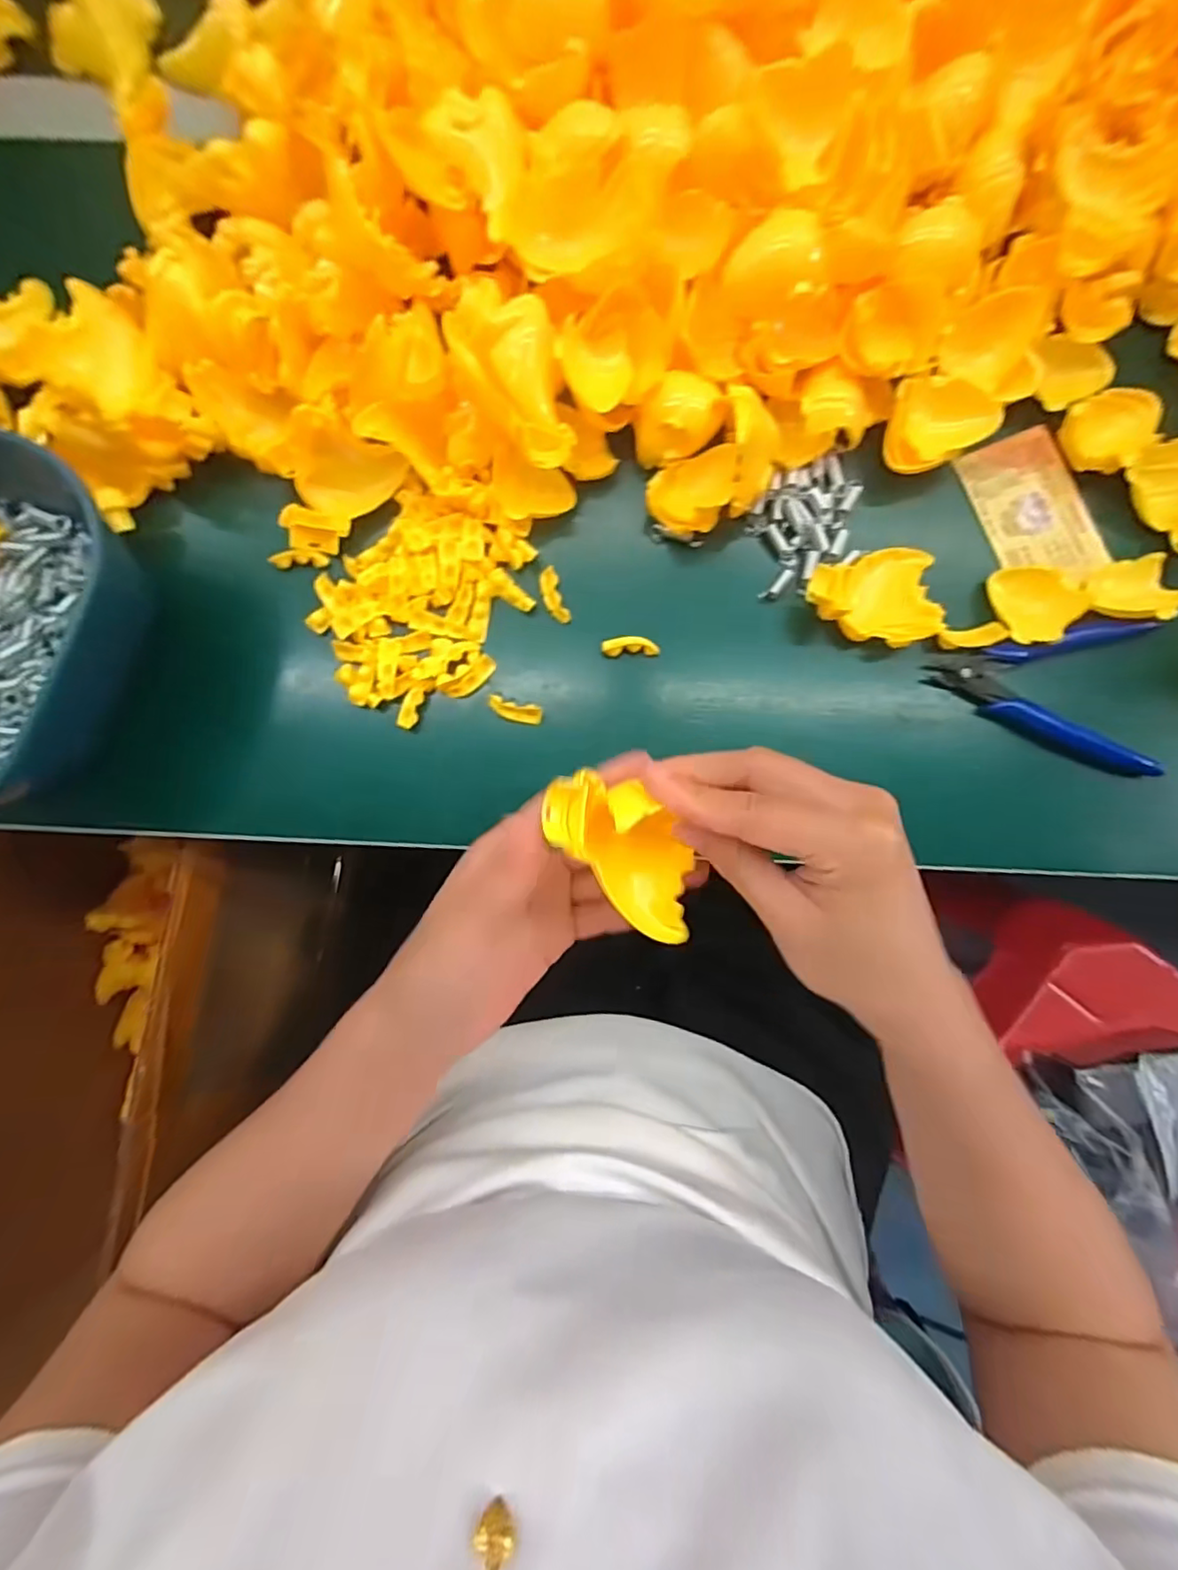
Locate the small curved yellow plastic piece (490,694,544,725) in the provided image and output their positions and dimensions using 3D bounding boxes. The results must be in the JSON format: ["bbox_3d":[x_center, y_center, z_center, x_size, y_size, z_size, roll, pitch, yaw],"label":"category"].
[{"bbox_3d":[-0.039,-0.040,0.325,0.028,0.004,0.011,14,85,2],"label":"small curved yellow plastic piece"}]

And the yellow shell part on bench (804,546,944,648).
[{"bbox_3d":[0.146,-0.099,0.316,0.065,0.026,0.054,4,85,2],"label":"yellow shell part on bench"}]

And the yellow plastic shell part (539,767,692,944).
[{"bbox_3d":[0.018,0.026,0.244,0.074,0.039,0.040,44,87,5],"label":"yellow plastic shell part"}]

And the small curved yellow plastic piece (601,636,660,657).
[{"bbox_3d":[0.022,-0.074,0.327,0.029,0.008,0.010,-2,84,1],"label":"small curved yellow plastic piece"}]

